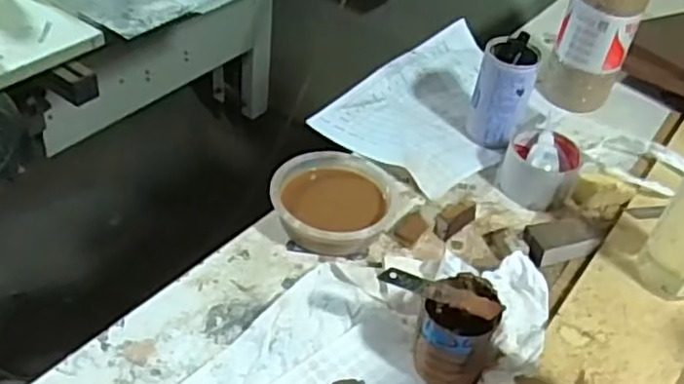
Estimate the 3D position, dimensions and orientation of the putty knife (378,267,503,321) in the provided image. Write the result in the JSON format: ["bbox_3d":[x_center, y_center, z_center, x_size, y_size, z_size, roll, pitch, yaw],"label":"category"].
[{"bbox_3d":[0.079,0.082,0.560,0.099,0.007,0.018,17,43,10],"label":"putty knife"}]

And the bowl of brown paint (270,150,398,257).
[{"bbox_3d":[-0.009,0.011,0.716,0.124,0.038,0.131,4,42,-4],"label":"bowl of brown paint"}]

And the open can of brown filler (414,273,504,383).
[{"bbox_3d":[0.097,0.113,0.575,0.065,0.060,0.073,21,44,14],"label":"open can of brown filler"}]

